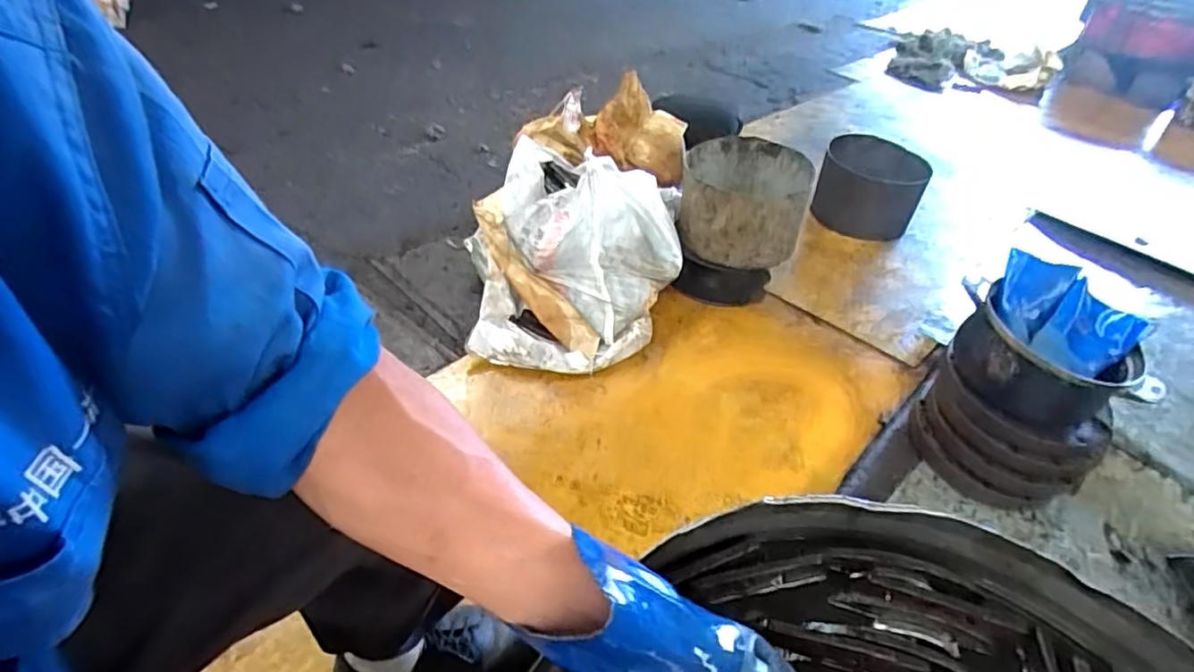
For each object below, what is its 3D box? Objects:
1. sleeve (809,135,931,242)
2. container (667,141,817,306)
[{"bbox_3d":[0.735,-0.397,1.709,0.255,0.195,0.249,19,42,14],"label":"sleeve"},{"bbox_3d":[0.317,-0.251,1.428,0.255,0.290,0.248,2,40,-2],"label":"container"}]

